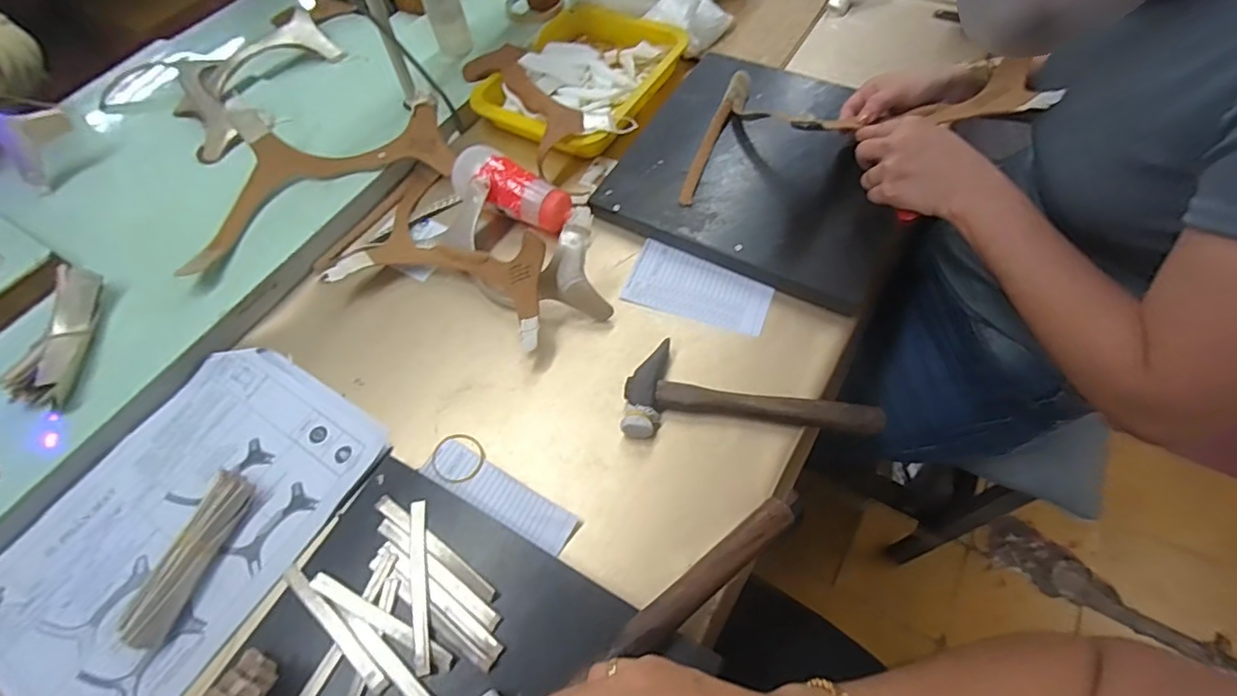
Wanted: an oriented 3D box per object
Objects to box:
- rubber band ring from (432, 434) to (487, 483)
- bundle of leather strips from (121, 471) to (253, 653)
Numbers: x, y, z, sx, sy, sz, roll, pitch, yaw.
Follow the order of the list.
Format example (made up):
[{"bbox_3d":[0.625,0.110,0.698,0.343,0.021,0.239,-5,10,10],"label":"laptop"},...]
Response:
[{"bbox_3d":[-0.140,0.096,0.483,0.044,0.004,0.048,0,54,0],"label":"rubber band ring"},{"bbox_3d":[-0.346,0.164,0.443,0.032,0.036,0.131,12,62,10],"label":"bundle of leather strips"}]

